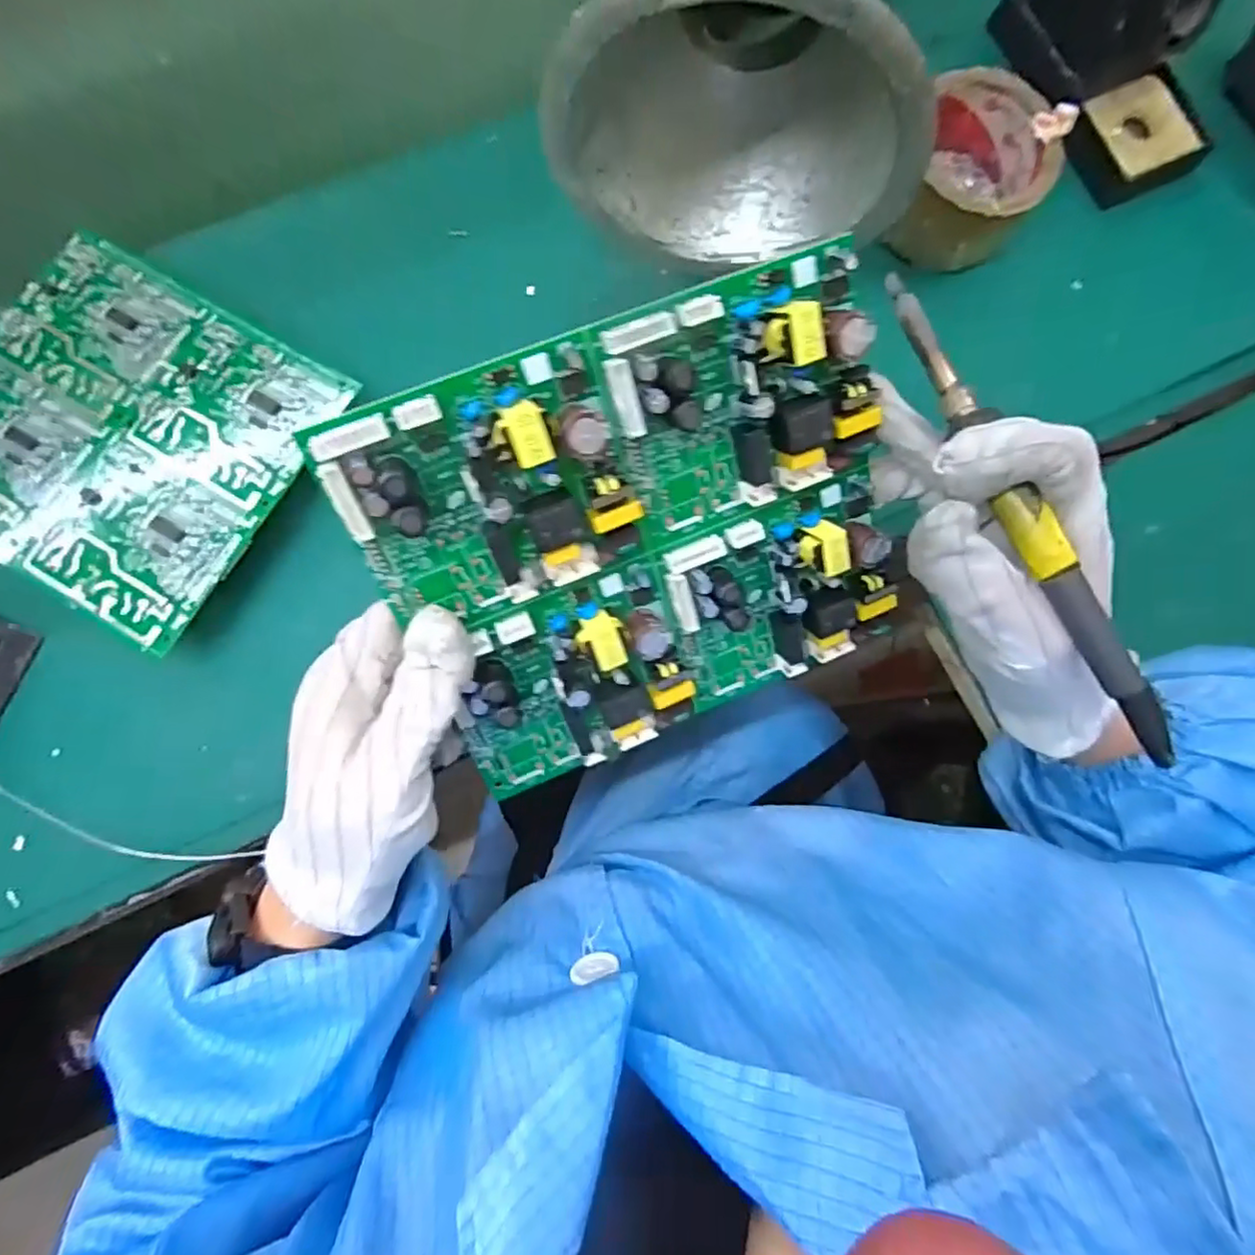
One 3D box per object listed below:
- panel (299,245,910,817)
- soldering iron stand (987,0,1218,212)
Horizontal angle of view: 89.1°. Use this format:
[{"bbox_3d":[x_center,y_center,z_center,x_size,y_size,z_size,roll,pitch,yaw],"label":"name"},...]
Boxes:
[{"bbox_3d":[0.011,-0.027,0.241,0.187,0.020,0.160,-22,120,-5],"label":"panel"},{"bbox_3d":[0.299,-0.348,0.376,0.075,0.065,0.151,-27,82,-5],"label":"soldering iron stand"}]

